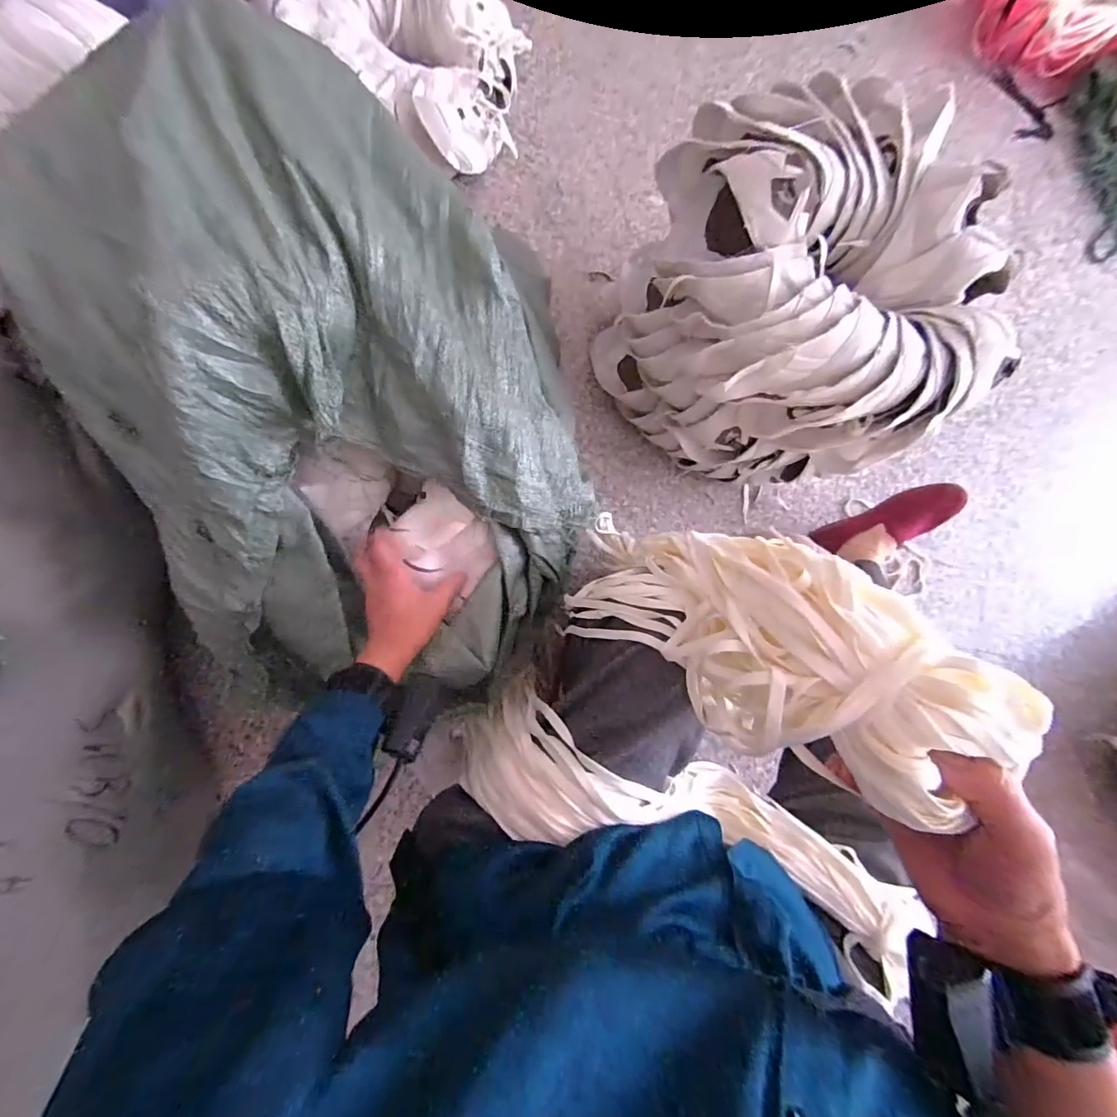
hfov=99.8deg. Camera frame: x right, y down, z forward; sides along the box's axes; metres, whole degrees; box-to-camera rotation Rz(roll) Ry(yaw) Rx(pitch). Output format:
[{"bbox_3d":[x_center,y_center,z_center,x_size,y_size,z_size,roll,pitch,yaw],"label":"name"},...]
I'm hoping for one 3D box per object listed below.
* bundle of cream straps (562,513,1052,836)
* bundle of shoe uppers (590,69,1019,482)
[{"bbox_3d":[0.124,0.047,0.353,0.135,0.329,0.071,-49,118,-8],"label":"bundle of cream straps"},{"bbox_3d":[0.312,-0.338,0.700,0.454,0.383,0.399,12,83,-4],"label":"bundle of shoe uppers"}]

